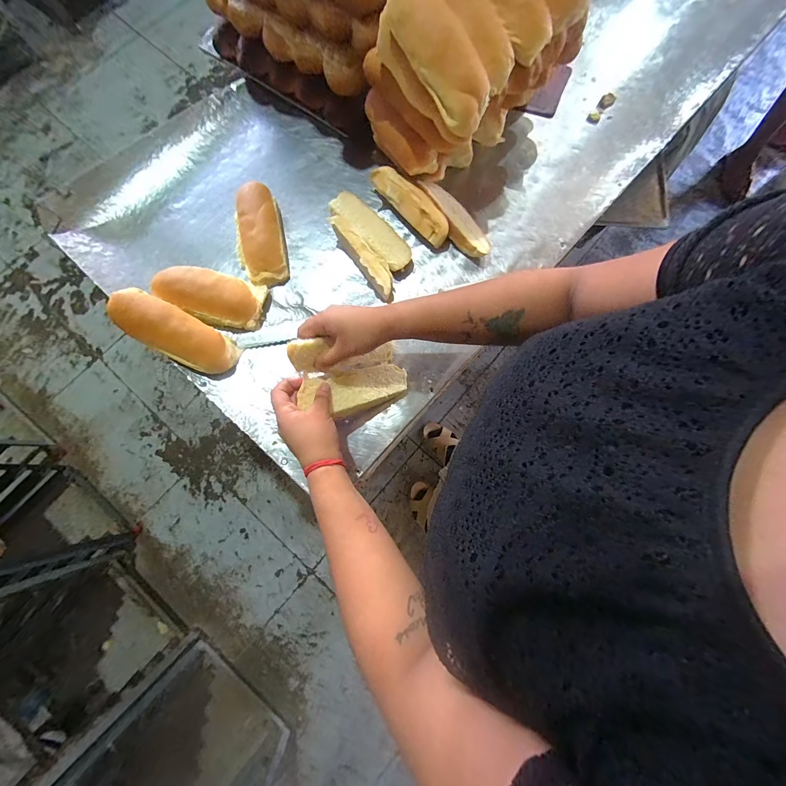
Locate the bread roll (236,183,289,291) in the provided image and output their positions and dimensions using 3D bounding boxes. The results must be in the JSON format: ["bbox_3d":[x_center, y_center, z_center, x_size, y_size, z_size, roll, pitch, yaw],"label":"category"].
[{"bbox_3d":[-0.195,-0.234,0.491,0.069,0.039,0.148,-6,79,-2],"label":"bread roll"}]

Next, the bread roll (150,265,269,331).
[{"bbox_3d":[-0.256,-0.137,0.466,0.137,0.044,0.072,9,79,1],"label":"bread roll"}]

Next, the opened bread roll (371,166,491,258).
[{"bbox_3d":[0.059,-0.281,0.505,0.072,0.042,0.214,-43,82,-8],"label":"opened bread roll"}]

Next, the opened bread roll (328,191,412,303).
[{"bbox_3d":[-0.029,-0.222,0.494,0.077,0.037,0.172,-32,81,-6],"label":"opened bread roll"}]

